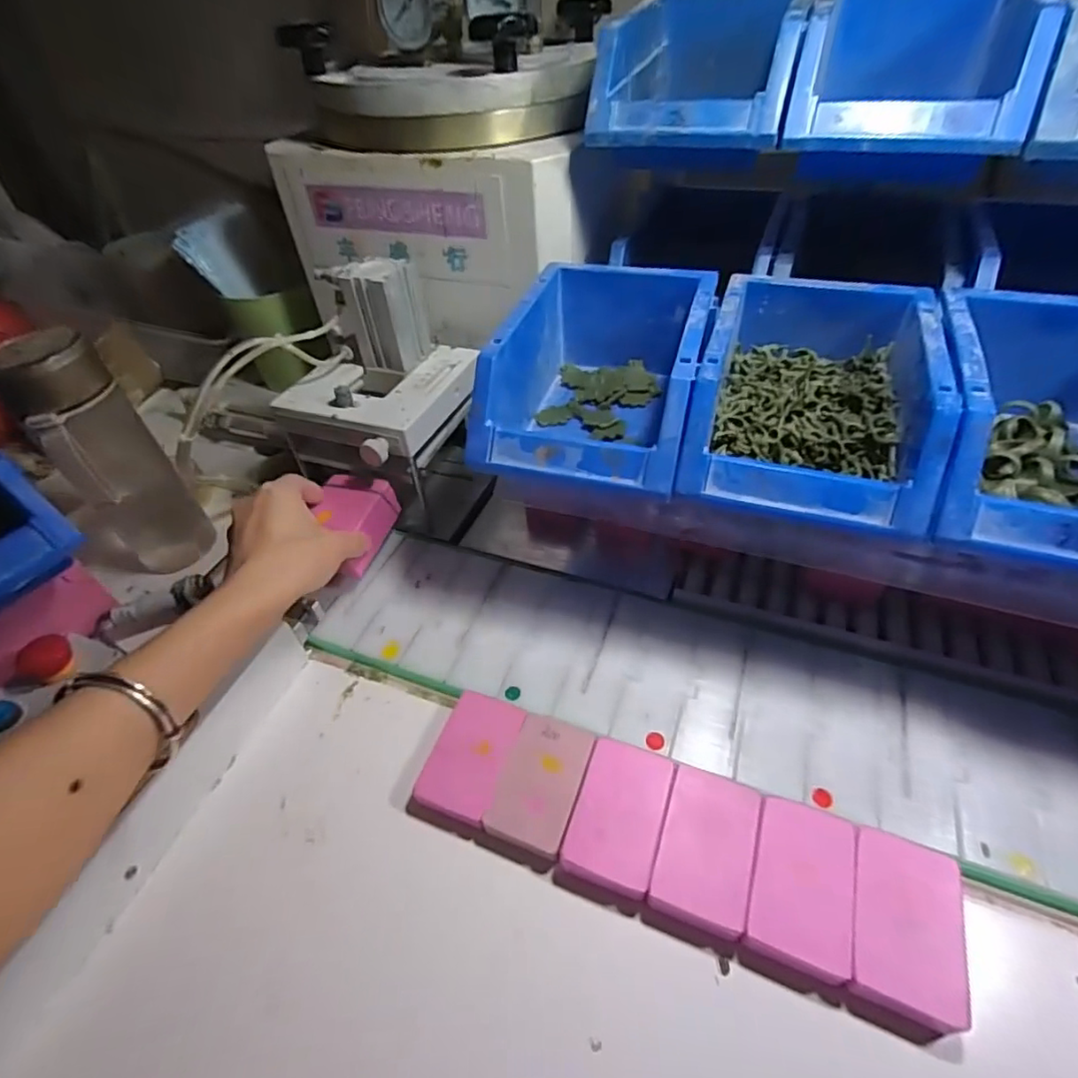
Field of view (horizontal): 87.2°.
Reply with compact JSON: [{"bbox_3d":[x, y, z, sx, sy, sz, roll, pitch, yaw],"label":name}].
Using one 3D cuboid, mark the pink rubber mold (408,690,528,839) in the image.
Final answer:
[{"bbox_3d":[-0.041,0.132,0.342,0.045,0.019,0.074,12,47,18],"label":"pink rubber mold"}]

